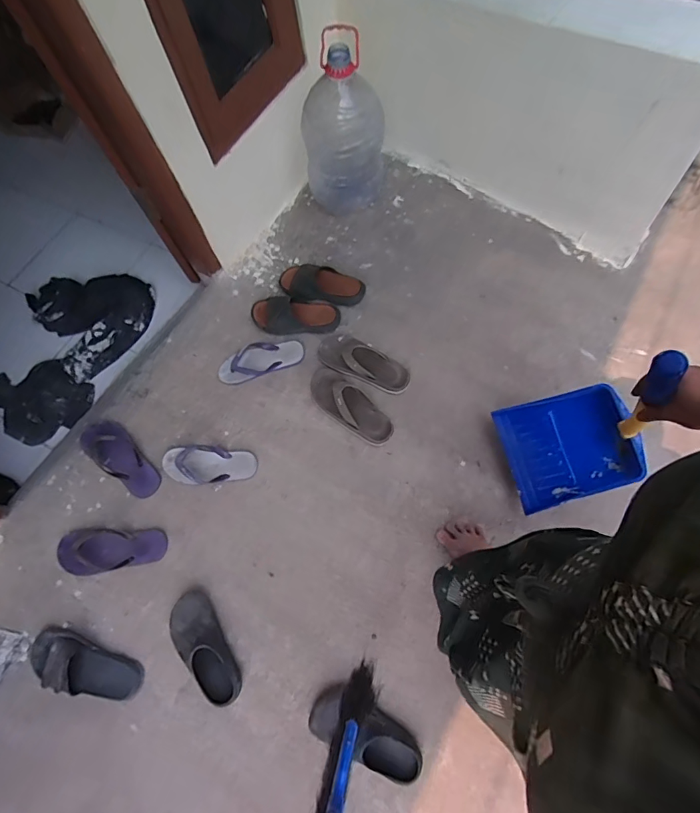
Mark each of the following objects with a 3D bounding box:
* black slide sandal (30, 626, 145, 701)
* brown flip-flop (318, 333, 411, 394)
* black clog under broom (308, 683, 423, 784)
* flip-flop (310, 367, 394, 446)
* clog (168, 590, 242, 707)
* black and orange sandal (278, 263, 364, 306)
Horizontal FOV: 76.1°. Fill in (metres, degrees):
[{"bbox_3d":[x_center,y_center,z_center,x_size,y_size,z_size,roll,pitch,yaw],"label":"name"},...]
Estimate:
[{"bbox_3d":[-0.616,0.597,1.021,0.278,0.059,0.110,20,71,8],"label":"black slide sandal"},{"bbox_3d":[0.044,-0.132,1.288,0.270,0.044,0.120,23,71,9],"label":"brown flip-flop"},{"bbox_3d":[0.035,0.705,0.963,0.250,0.064,0.103,26,72,10],"label":"black clog under broom"},{"bbox_3d":[0.000,-0.004,1.239,0.276,0.050,0.115,37,74,13],"label":"flip-flop"},{"bbox_3d":[-0.331,0.549,1.021,0.100,0.073,0.255,-35,67,-10],"label":"clog"},{"bbox_3d":[-0.086,-0.368,1.349,0.259,0.055,0.119,11,70,5],"label":"black and orange sandal"}]

